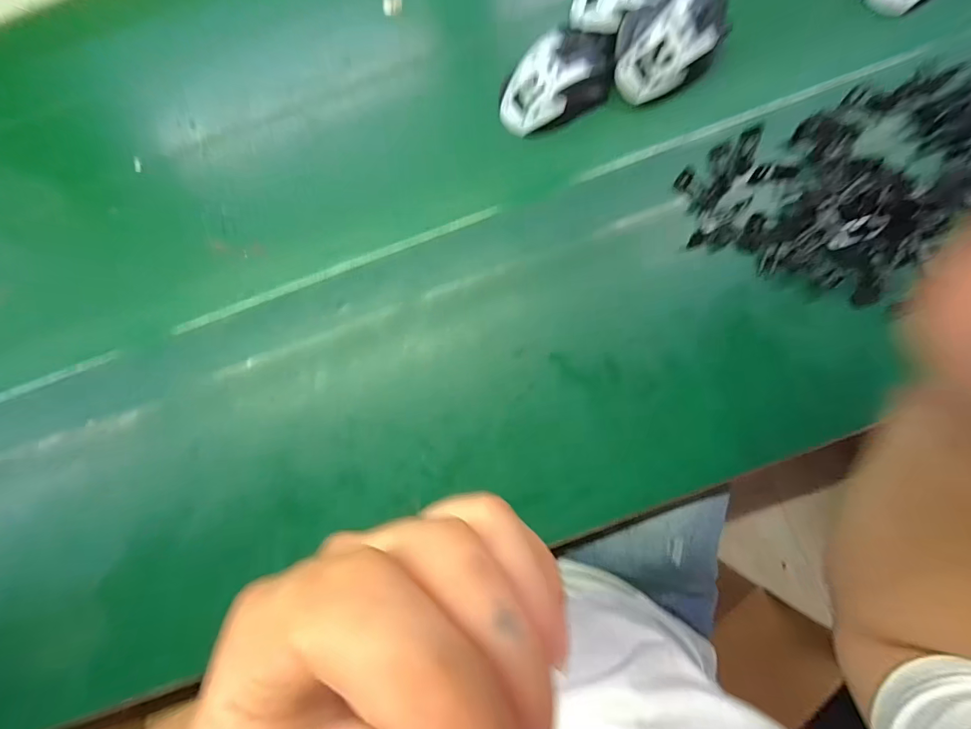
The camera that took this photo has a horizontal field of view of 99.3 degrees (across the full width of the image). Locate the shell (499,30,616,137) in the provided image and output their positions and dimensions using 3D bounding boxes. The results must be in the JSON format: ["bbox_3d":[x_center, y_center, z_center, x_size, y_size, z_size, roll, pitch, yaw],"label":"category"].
[{"bbox_3d":[0.069,-0.268,0.391,0.121,0.045,0.076,-30,86,1],"label":"shell"}]

